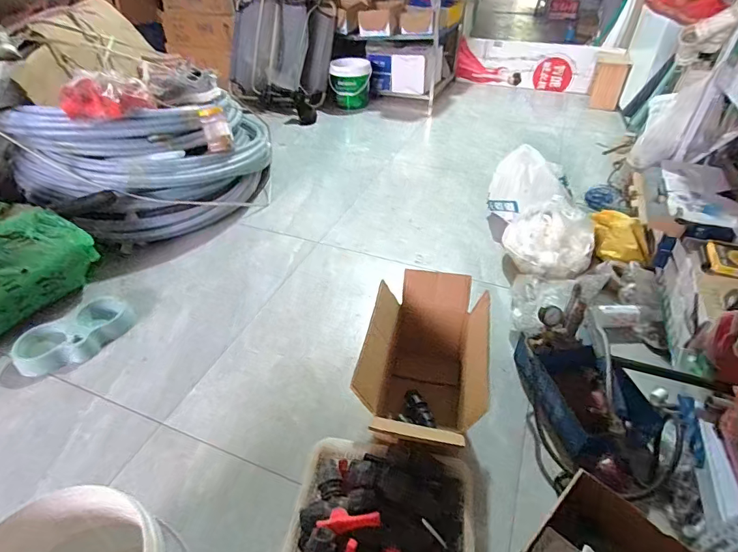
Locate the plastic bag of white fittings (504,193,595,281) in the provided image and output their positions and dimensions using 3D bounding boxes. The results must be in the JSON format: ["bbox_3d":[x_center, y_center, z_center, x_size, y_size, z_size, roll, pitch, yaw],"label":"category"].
[{"bbox_3d":[0.597,-0.144,1.367,0.272,0.194,0.278,15,41,18],"label":"plastic bag of white fittings"}]

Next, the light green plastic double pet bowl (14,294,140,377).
[{"bbox_3d":[-0.812,0.162,1.158,0.158,0.056,0.295,22,44,25],"label":"light green plastic double pet bowl"}]

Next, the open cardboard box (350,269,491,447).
[{"bbox_3d":[0.122,0.216,0.955,0.244,0.281,0.424,8,40,10],"label":"open cardboard box"}]

